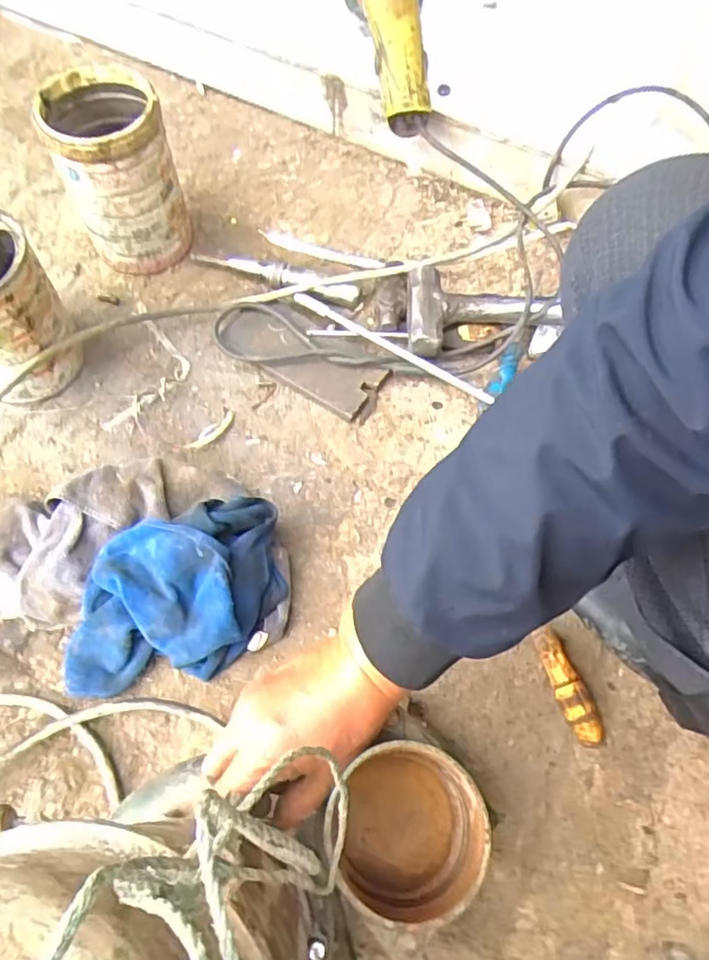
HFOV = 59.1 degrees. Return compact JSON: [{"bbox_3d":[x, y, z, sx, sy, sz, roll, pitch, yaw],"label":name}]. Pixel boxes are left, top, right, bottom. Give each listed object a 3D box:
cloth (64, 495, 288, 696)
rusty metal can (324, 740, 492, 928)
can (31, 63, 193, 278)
[{"bbox_3d":[-0.172,0.102,0.580,0.202,0.106,0.146,-8,64,-5],"label":"cloth"},{"bbox_3d":[0.032,0.237,0.427,0.092,0.139,0.090,1,65,-1],"label":"rusty metal can"},{"bbox_3d":[-0.283,-0.371,0.763,0.125,0.187,0.143,-18,65,-9],"label":"can"}]

